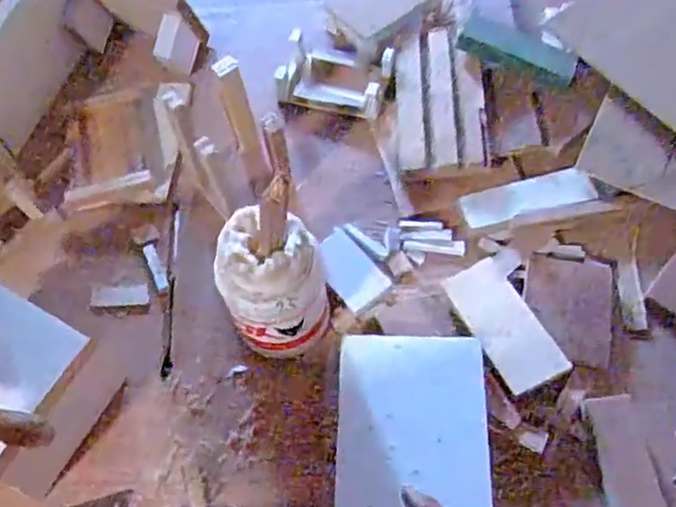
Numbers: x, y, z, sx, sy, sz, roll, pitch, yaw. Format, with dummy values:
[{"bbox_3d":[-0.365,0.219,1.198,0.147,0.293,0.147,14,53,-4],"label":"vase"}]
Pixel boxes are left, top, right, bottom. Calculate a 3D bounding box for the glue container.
[{"bbox_3d":[-0.048,0.025,0.509,0.073,0.127,0.067,-1,61,2],"label":"glue container"}]

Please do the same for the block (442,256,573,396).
[{"bbox_3d":[0.135,0.056,0.545,0.049,0.008,0.116,-30,56,1],"label":"block"}]

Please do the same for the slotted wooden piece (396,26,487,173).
[{"bbox_3d":[0.100,-0.154,0.656,0.082,0.017,0.166,2,61,4],"label":"slotted wooden piece"}]

